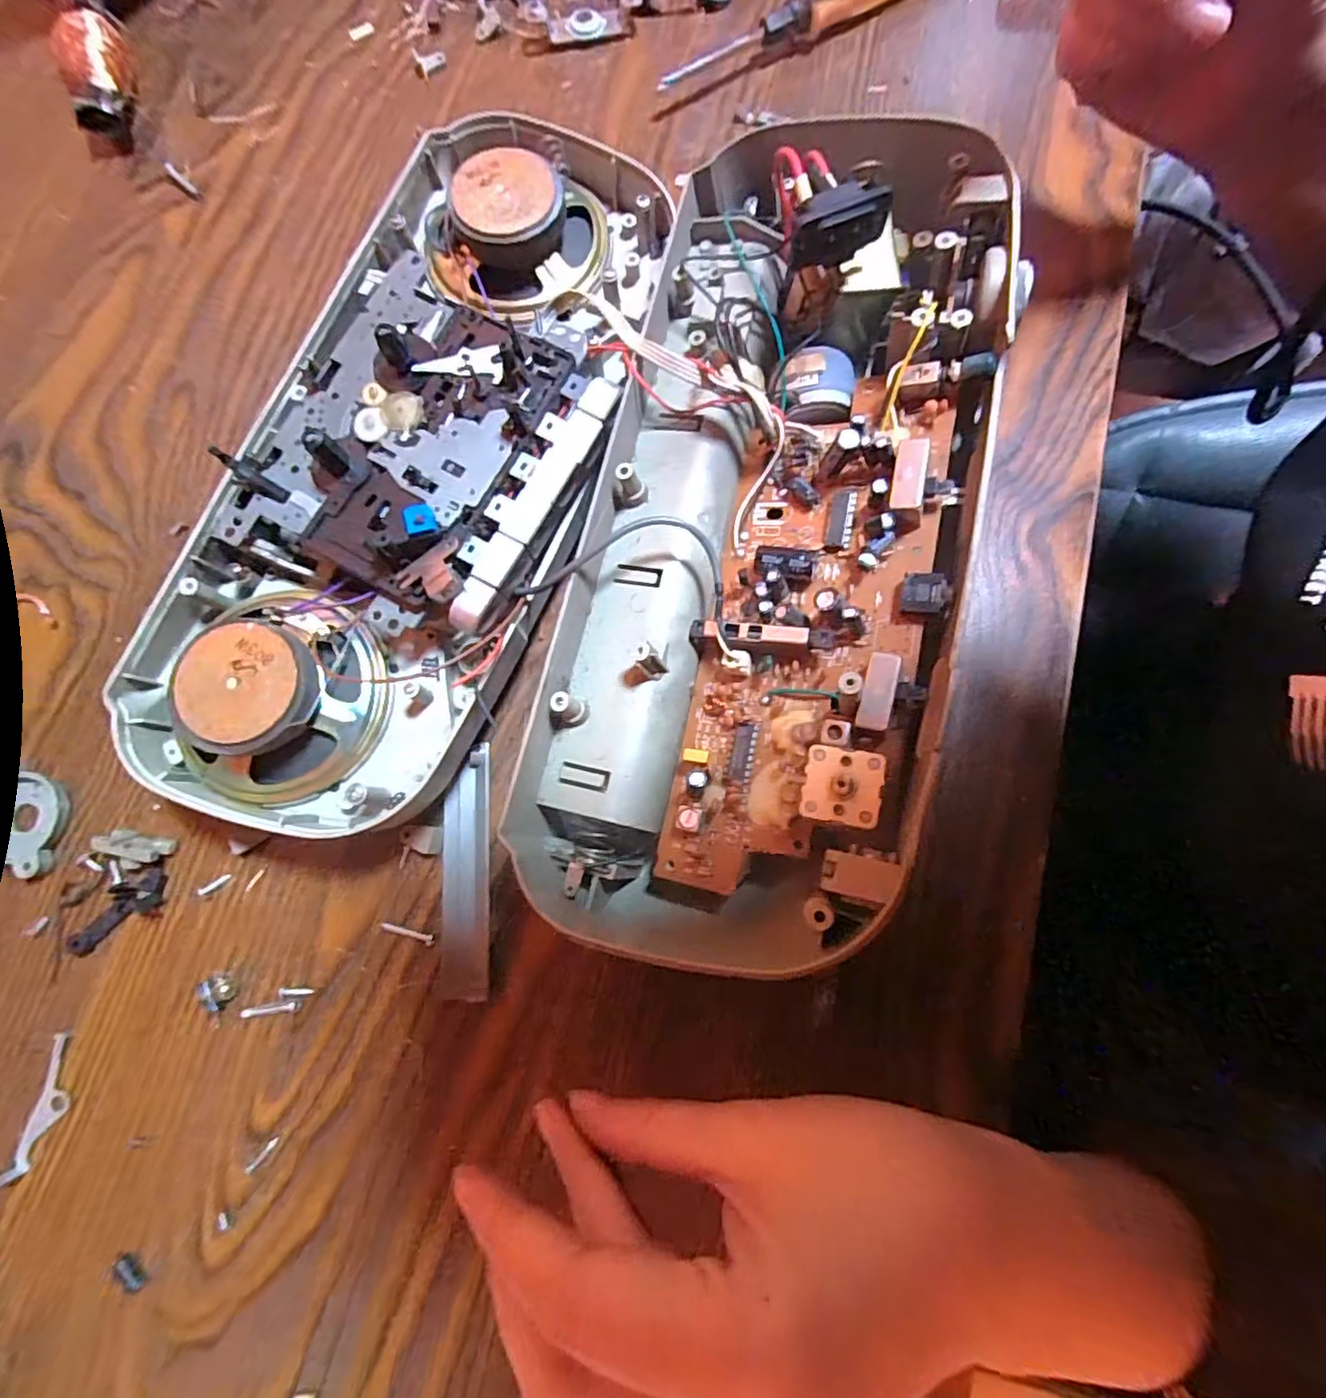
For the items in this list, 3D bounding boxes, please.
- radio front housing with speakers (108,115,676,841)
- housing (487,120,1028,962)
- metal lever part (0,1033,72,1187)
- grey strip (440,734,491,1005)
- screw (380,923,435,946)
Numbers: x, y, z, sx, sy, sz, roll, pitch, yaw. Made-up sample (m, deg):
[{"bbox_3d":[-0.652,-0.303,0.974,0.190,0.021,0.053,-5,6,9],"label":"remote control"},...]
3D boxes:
[{"bbox_3d":[-0.087,-0.094,0.236,0.128,0.053,0.294,18,78,5],"label":"radio front housing with speakers"},{"bbox_3d":[0.029,-0.062,0.214,0.135,0.075,0.285,14,78,4],"label":"housing"},{"bbox_3d":[-0.213,0.140,0.209,0.014,0.010,0.045,22,79,6],"label":"metal lever part"},{"bbox_3d":[-0.072,0.062,0.226,0.018,0.005,0.086,-4,77,0],"label":"grey strip"},{"bbox_3d":[-0.092,0.084,0.222,0.021,0.004,0.004,11,78,3],"label":"screw"}]

